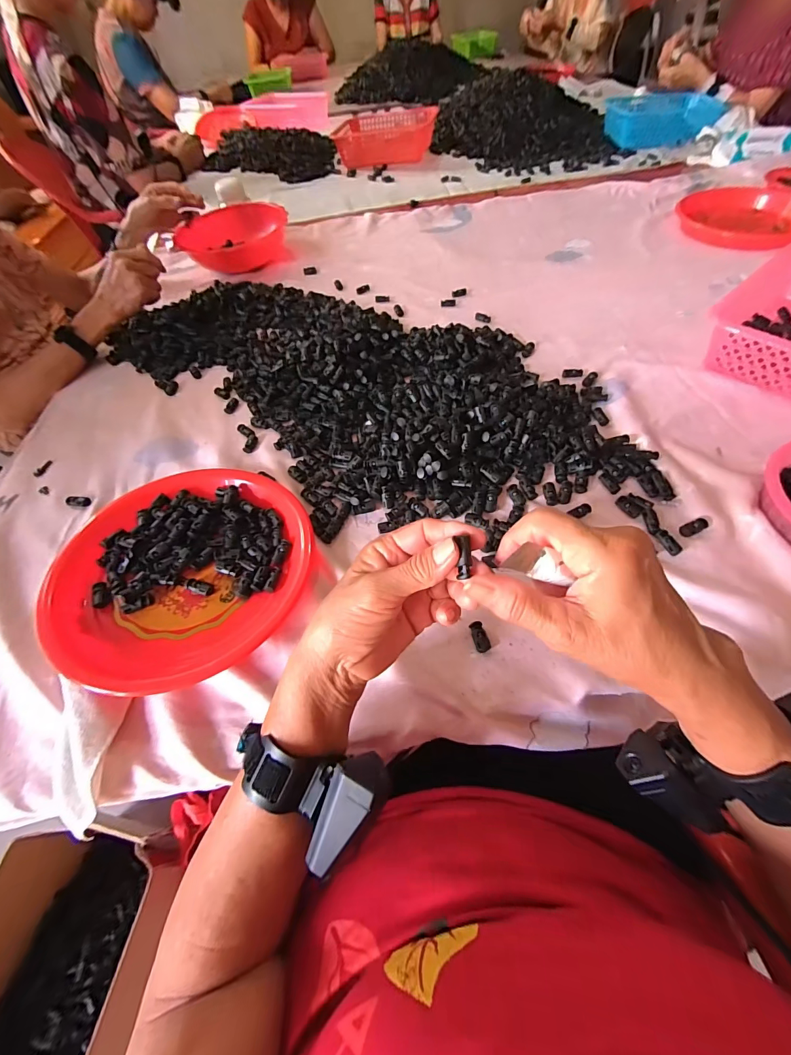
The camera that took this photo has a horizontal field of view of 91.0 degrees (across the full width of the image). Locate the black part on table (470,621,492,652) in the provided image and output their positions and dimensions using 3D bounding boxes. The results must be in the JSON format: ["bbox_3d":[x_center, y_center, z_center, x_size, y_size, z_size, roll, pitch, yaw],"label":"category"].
[{"bbox_3d":[0.078,0.102,0.362,0.013,0.009,0.027,-20,56,-8],"label":"black part on table"}]

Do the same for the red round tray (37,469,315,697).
[{"bbox_3d":[-0.222,0.038,0.423,0.252,0.052,0.248,-3,55,4],"label":"red round tray"}]

